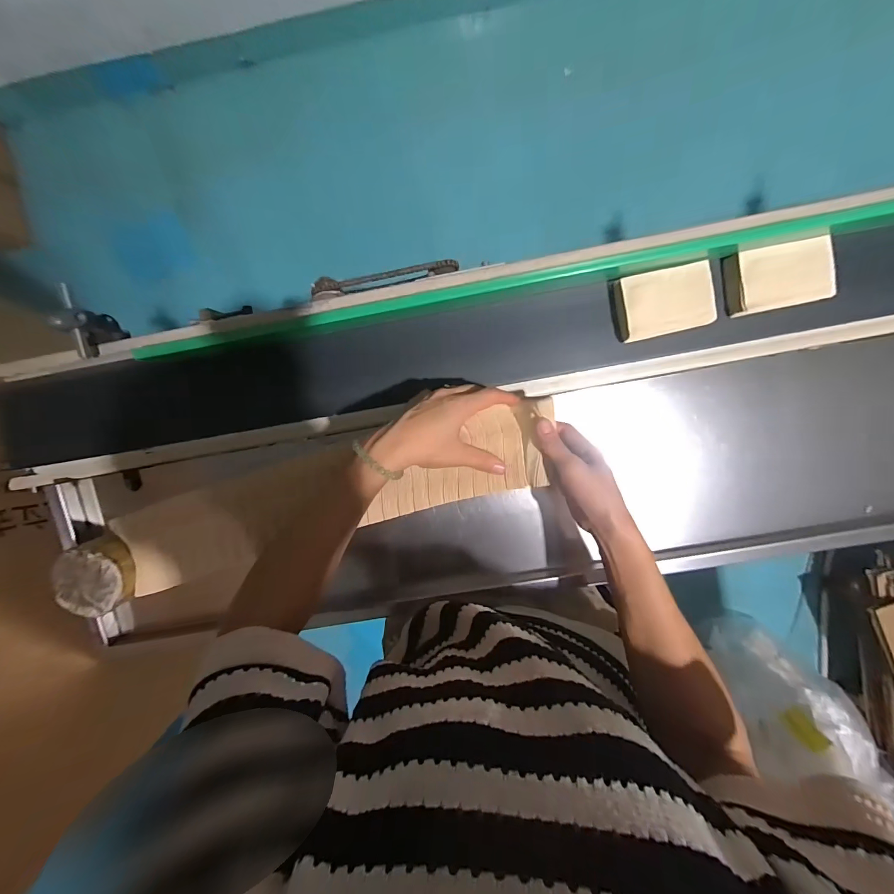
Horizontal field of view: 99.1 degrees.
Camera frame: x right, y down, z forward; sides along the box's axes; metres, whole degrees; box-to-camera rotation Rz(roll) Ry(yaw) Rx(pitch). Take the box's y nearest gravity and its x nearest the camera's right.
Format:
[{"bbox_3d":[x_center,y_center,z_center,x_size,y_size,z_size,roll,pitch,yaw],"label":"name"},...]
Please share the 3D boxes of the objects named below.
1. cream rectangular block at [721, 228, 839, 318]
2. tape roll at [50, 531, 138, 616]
[{"bbox_3d":[0.385,-0.199,0.440,0.106,0.033,0.074,-11,94,3],"label":"cream rectangular block"},{"bbox_3d":[-0.394,0.146,0.430,0.077,0.032,0.082,0,95,2],"label":"tape roll"}]

